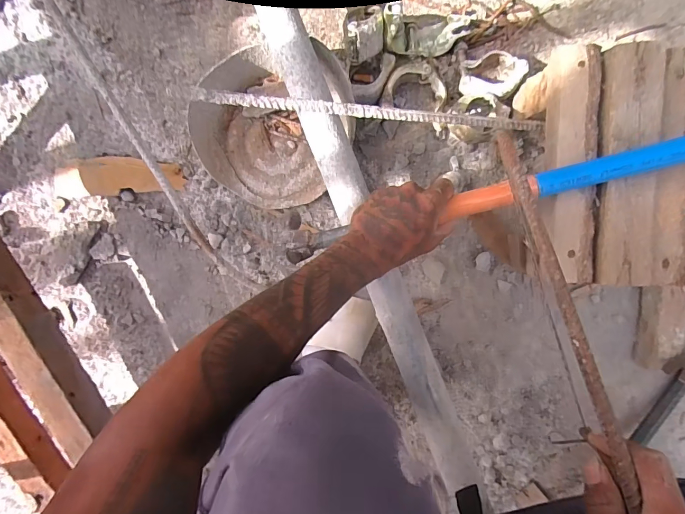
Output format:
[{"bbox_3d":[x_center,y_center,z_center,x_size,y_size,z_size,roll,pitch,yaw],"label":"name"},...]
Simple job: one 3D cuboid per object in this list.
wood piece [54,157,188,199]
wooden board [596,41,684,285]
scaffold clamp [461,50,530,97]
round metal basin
[{"bbox_3d":[-0.348,-0.123,0.596,0.209,0.020,0.056,-2,97,4],"label":"wood piece"},{"bbox_3d":[0.317,-0.092,0.402,0.092,0.015,0.238,1,97,4],"label":"wooden board"},{"bbox_3d":[0.203,-0.248,0.534,0.077,0.047,0.056,5,97,3],"label":"scaffold clamp"},{"bbox_3d":[-0.105,-0.180,0.541,0.193,0.089,0.208,0,97,4],"label":"round metal basin"}]

